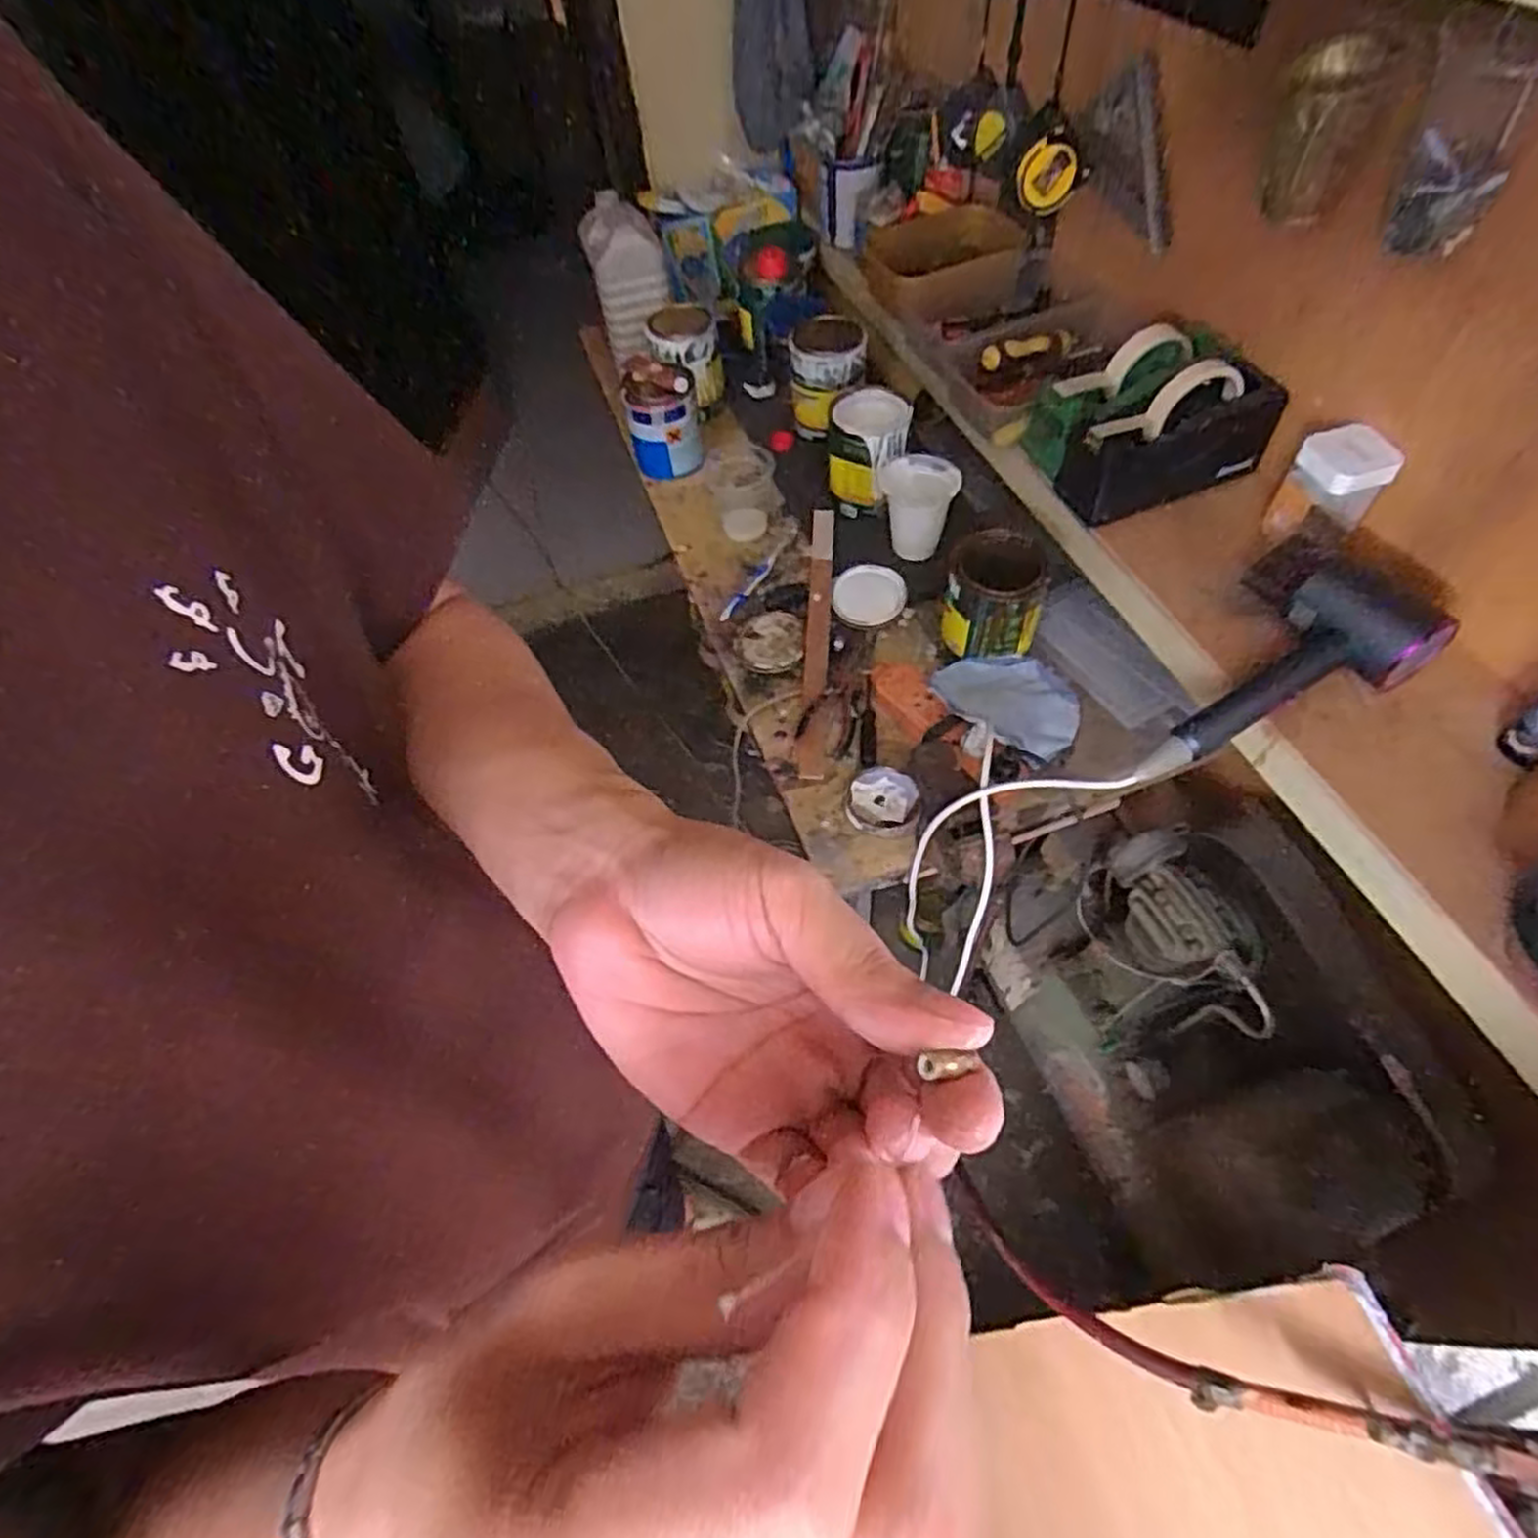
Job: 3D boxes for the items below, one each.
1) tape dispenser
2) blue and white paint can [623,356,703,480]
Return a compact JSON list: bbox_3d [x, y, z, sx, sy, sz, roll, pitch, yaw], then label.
[{"bbox_3d":[0.405,-0.367,0.834,0.206,0.133,0.147,-16,56,-5],"label":"tape dispenser"},{"bbox_3d":[-0.149,-0.501,1.107,0.095,0.126,0.097,-2,56,4],"label":"blue and white paint can"}]

